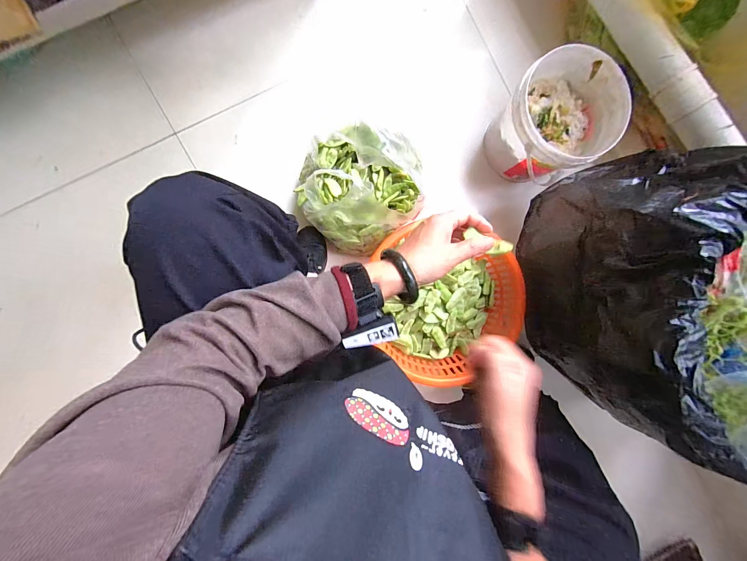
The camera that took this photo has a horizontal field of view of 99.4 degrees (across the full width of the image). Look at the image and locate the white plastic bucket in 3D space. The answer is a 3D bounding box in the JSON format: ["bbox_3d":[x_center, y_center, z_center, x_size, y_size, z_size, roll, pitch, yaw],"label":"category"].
[{"bbox_3d":[0.400,-0.356,0.742,0.238,0.206,0.220,0,91,-7],"label":"white plastic bucket"}]

